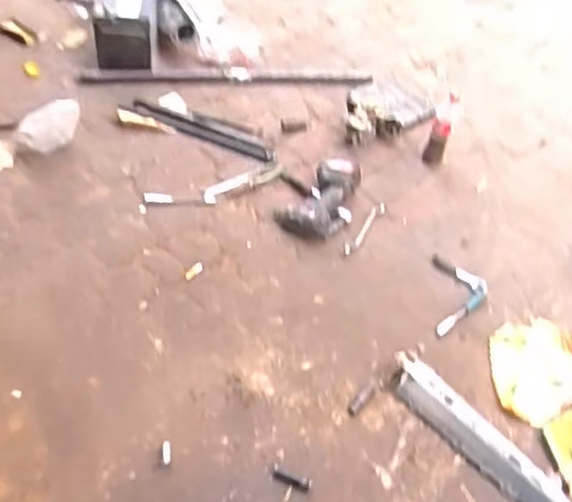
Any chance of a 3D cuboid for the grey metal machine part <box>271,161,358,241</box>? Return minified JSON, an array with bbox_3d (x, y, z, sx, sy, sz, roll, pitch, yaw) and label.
[{"bbox_3d":[0.076,-0.144,1.827,0.200,0.086,0.239,15,50,4],"label":"grey metal machine part"}]

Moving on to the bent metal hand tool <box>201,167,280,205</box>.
[{"bbox_3d":[-0.117,-0.181,1.910,0.226,0.018,0.059,-22,54,-20],"label":"bent metal hand tool"}]

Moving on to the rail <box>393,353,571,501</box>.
[{"bbox_3d":[0.395,0.372,1.383,0.105,0.042,0.482,-35,63,-31],"label":"rail"}]

